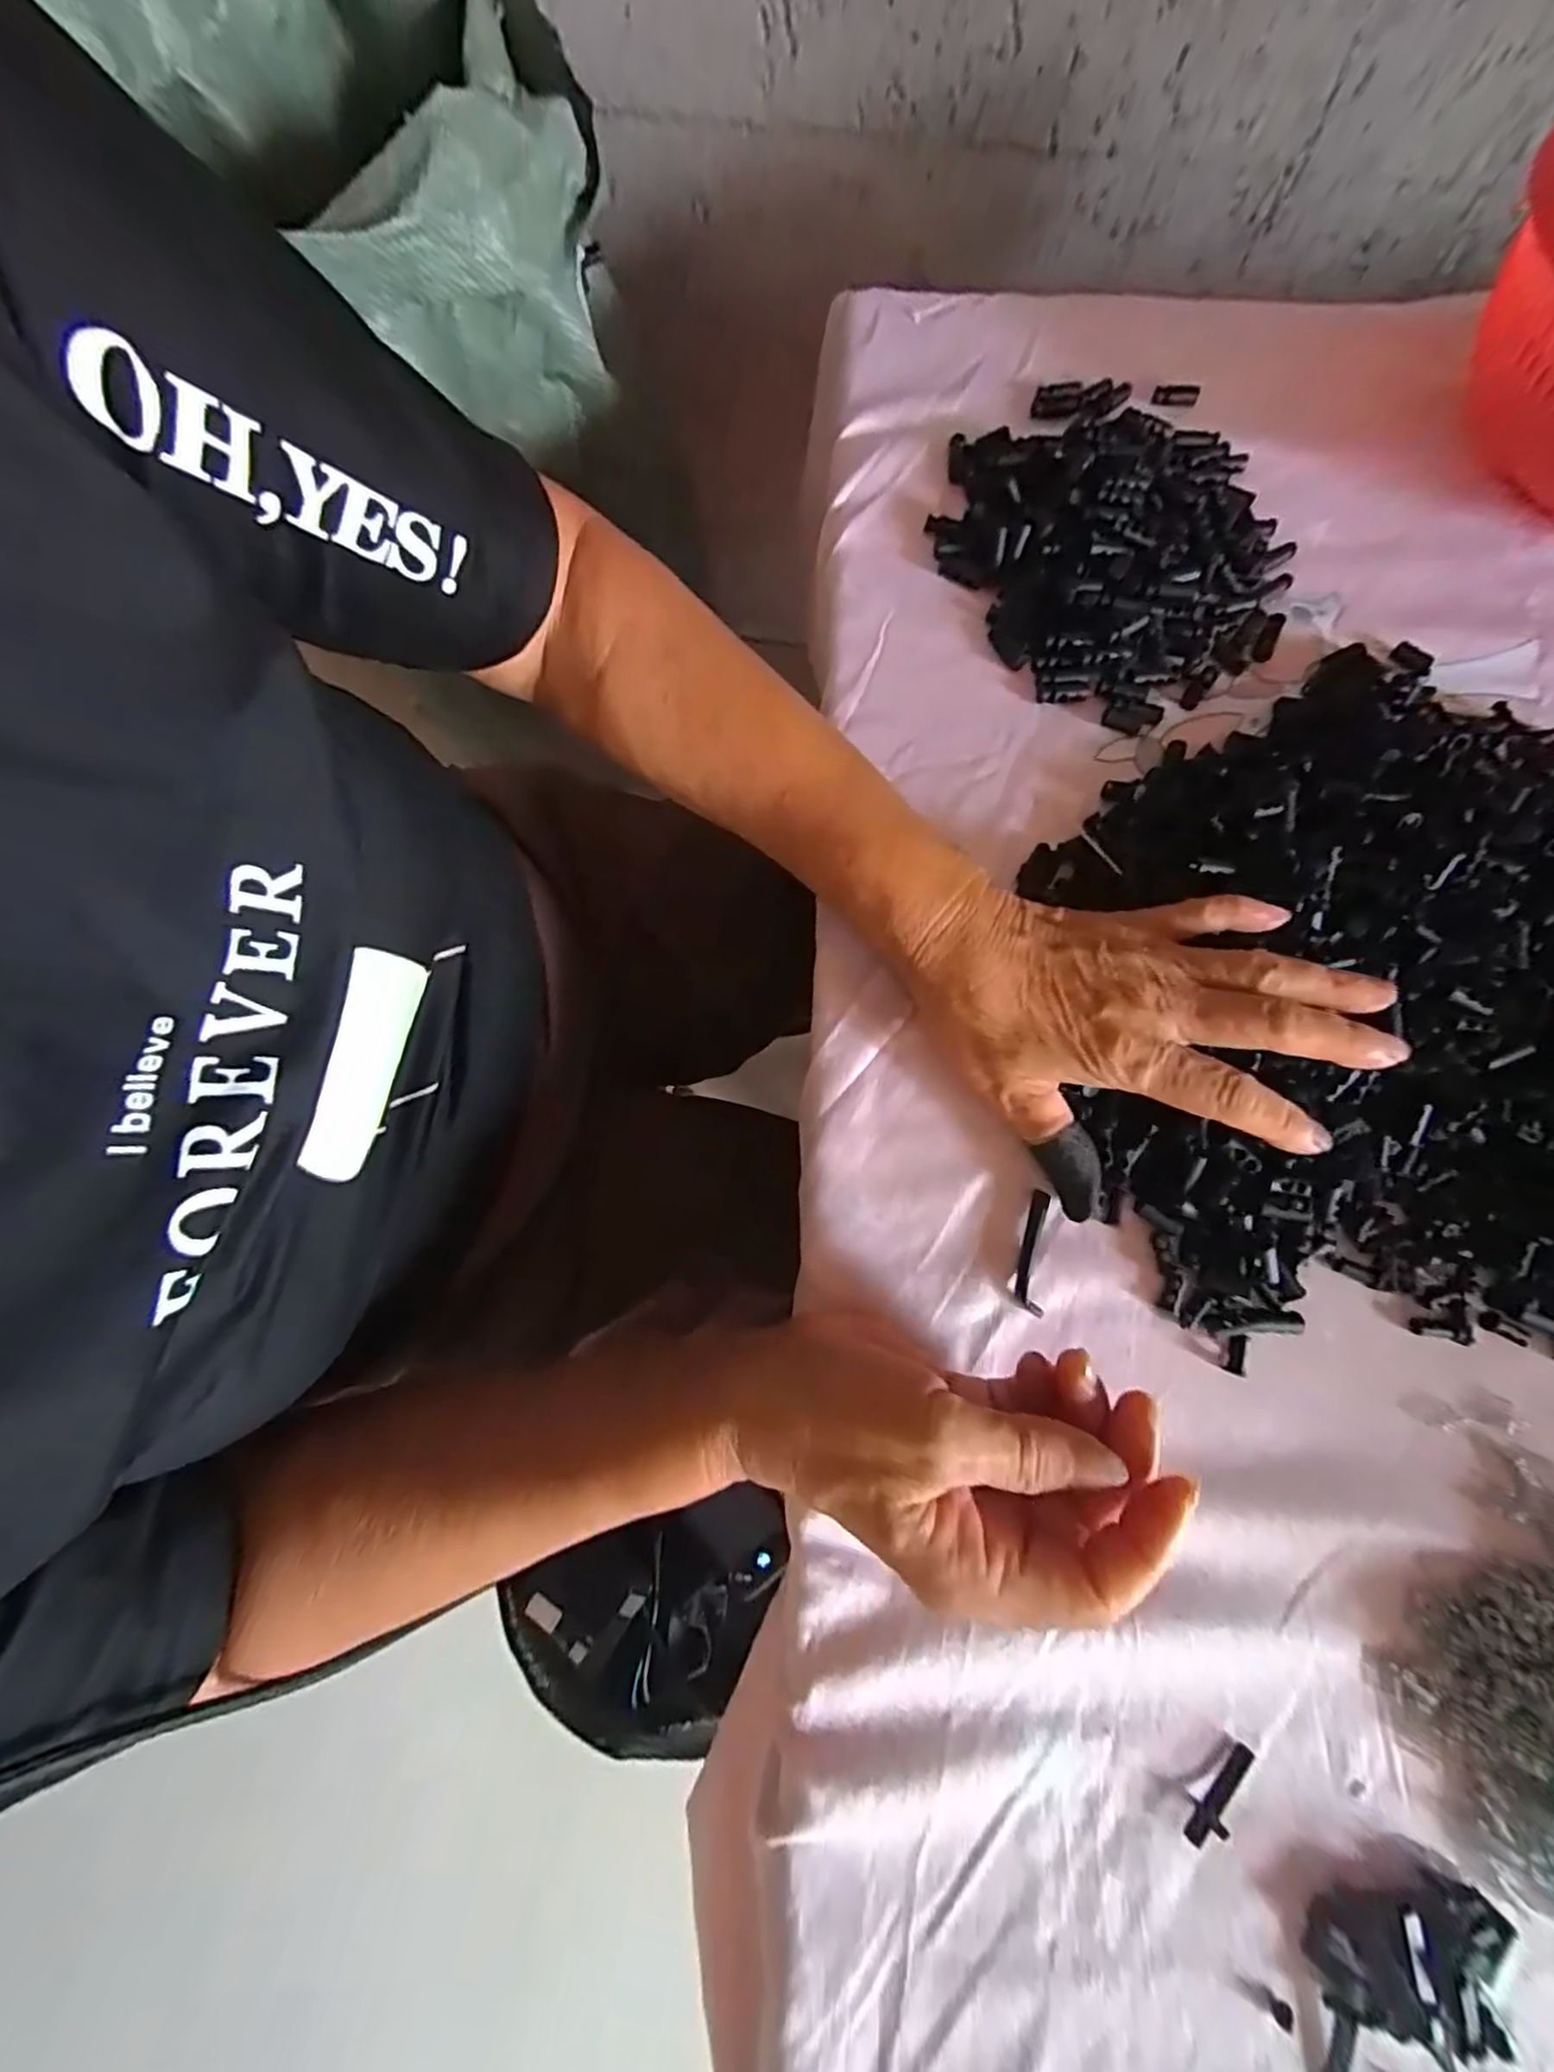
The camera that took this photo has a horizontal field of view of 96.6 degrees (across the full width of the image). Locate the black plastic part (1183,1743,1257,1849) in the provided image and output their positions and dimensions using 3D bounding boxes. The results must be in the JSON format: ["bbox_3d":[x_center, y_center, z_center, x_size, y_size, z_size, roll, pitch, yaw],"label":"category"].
[{"bbox_3d":[0.155,0.265,0.240,0.035,0.006,0.008,-43,80,-10],"label":"black plastic part"}]

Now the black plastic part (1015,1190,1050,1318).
[{"bbox_3d":[0.106,0.089,0.286,0.010,0.005,0.049,10,76,2],"label":"black plastic part"}]

